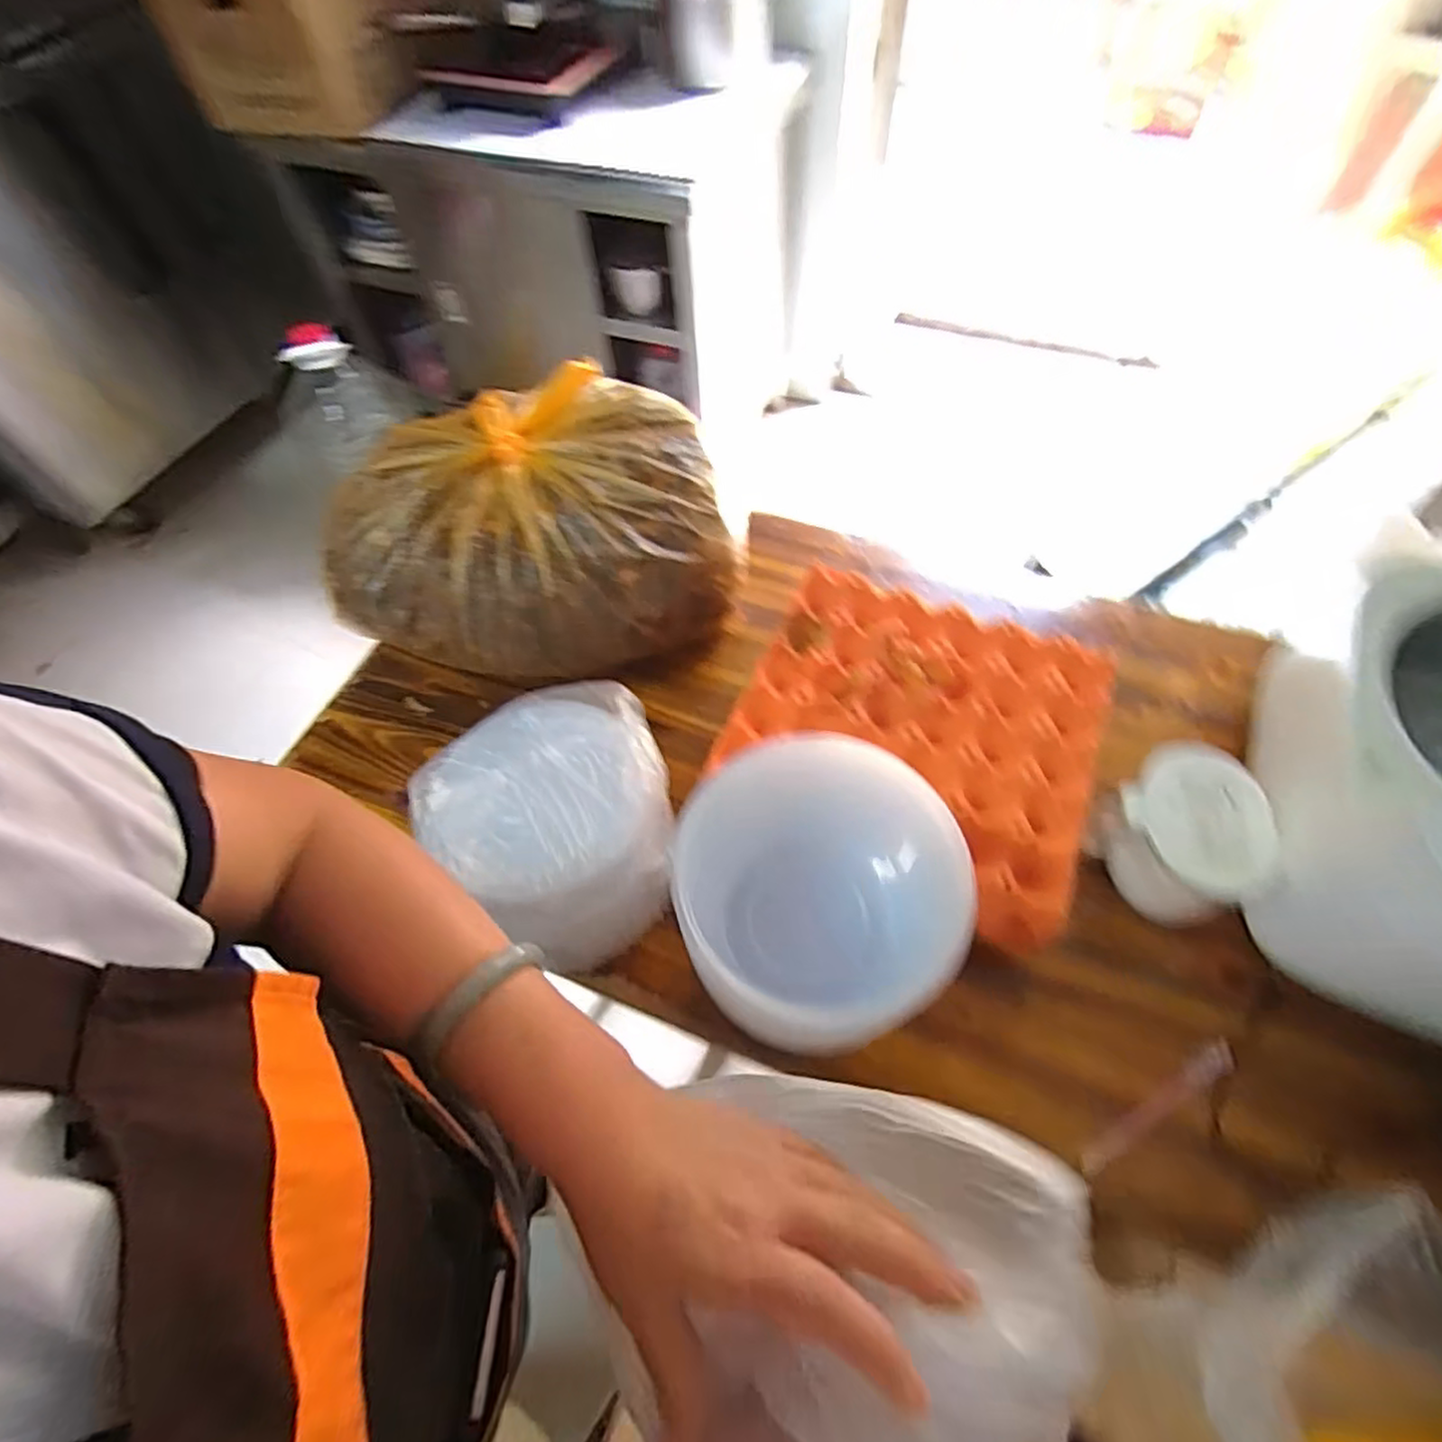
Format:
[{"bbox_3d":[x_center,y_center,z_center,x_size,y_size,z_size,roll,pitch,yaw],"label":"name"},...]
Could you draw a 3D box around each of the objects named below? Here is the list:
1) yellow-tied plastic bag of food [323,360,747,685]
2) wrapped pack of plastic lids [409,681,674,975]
[{"bbox_3d":[-0.199,-0.185,0.703,0.387,0.175,0.299,-15,60,-6],"label":"yellow-tied plastic bag of food"},{"bbox_3d":[-0.123,0.071,0.561,0.195,0.114,0.187,37,68,21],"label":"wrapped pack of plastic lids"}]

